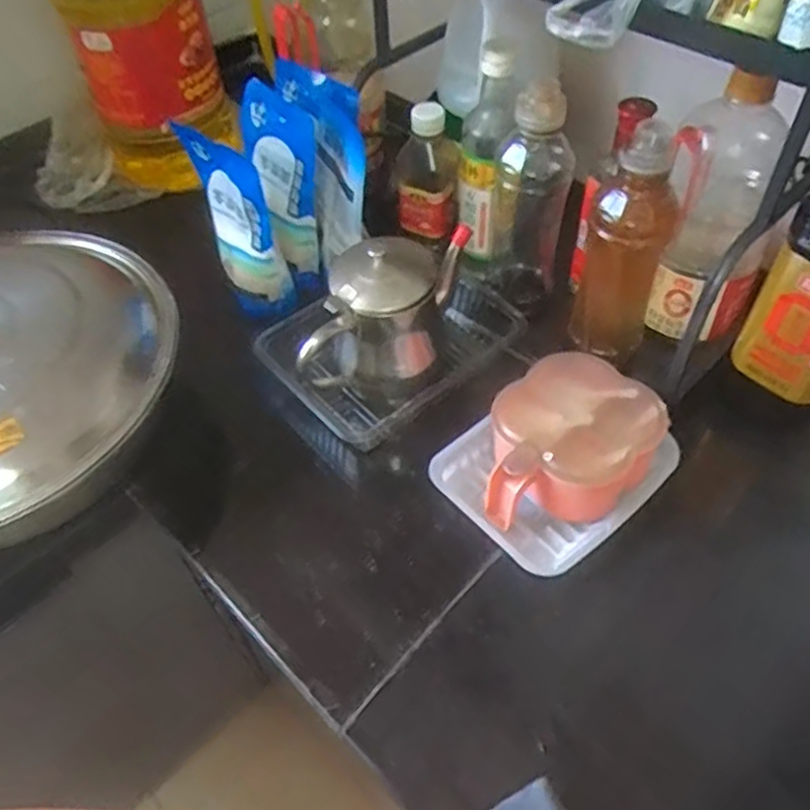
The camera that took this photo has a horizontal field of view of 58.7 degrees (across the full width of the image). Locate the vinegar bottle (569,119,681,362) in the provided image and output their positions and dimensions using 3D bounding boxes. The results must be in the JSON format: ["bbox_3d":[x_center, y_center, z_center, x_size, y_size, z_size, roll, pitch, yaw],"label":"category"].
[{"bbox_3d":[0.182,-0.125,0.595,0.065,0.197,0.053,14,53,15],"label":"vinegar bottle"}]

